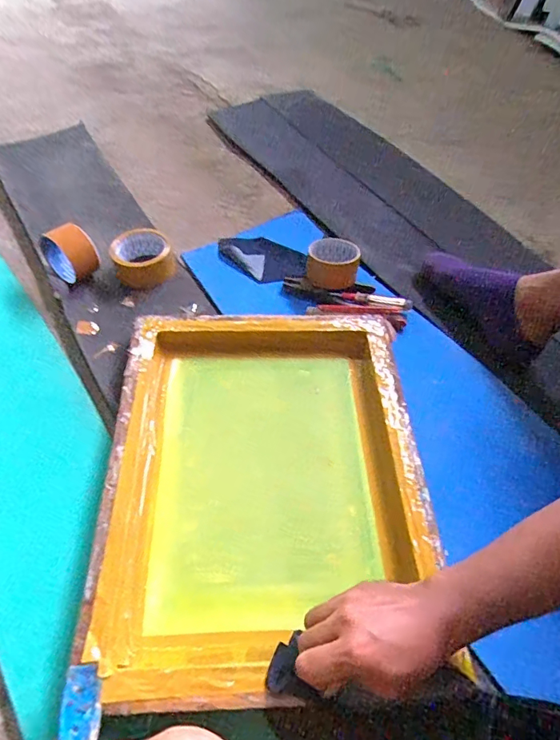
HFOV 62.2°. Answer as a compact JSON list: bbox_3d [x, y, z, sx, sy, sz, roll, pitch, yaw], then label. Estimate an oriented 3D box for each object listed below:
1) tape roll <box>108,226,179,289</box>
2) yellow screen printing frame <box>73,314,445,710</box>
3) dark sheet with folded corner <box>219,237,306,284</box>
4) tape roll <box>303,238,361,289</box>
[{"bbox_3d":[-0.221,-0.181,0.754,0.094,0.056,0.090,1,53,-2],"label":"tape roll"},{"bbox_3d":[-0.014,0.116,0.547,0.351,0.045,0.442,0,53,-3],"label":"yellow screen printing frame"},{"bbox_3d":[-0.033,-0.192,0.793,0.166,0.040,0.083,24,56,15],"label":"dark sheet with folded corner"},{"bbox_3d":[0.086,-0.180,0.767,0.083,0.039,0.084,7,53,3],"label":"tape roll"}]

